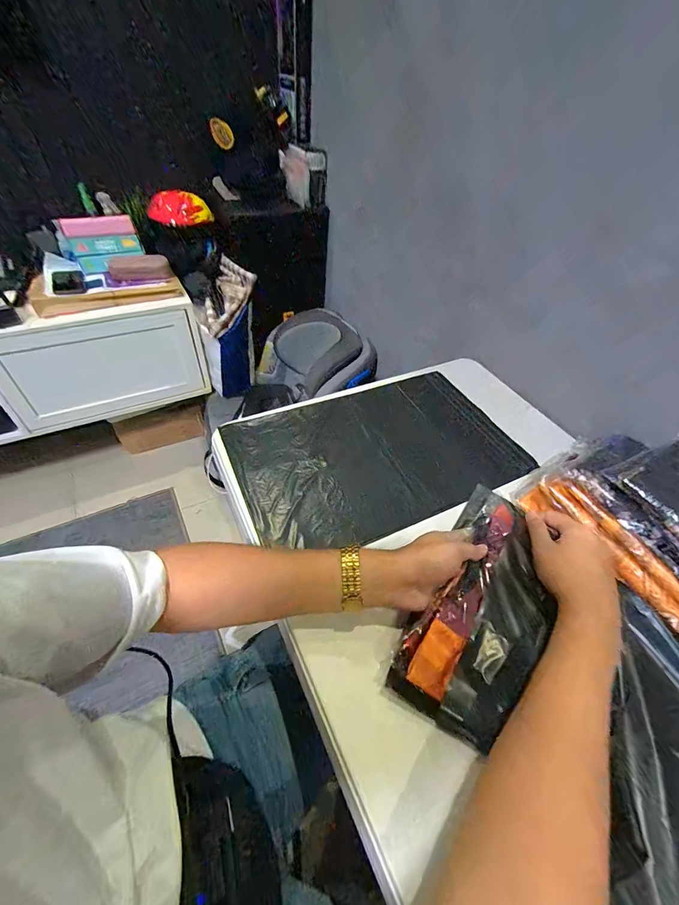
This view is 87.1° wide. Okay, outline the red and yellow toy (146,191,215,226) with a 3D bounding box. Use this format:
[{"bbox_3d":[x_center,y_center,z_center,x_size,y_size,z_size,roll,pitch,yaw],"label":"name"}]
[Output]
[{"bbox_3d":[-0.515,-0.780,1.140,0.191,0.089,0.069,-1,47,-7],"label":"red and yellow toy"}]

